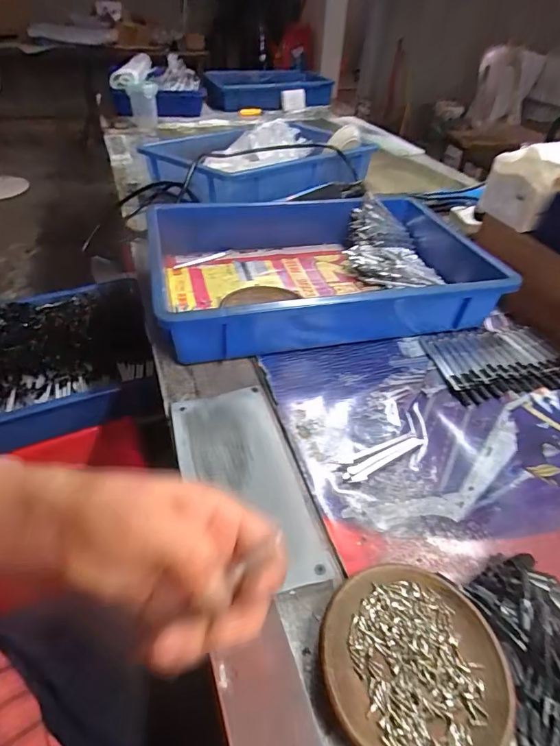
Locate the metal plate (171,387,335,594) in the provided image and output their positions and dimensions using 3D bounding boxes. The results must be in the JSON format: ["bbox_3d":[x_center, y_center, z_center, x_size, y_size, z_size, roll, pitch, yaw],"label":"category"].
[{"bbox_3d":[-0.032,0.090,0.356,0.094,0.007,0.196,-8,46,-19],"label":"metal plate"}]

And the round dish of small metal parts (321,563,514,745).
[{"bbox_3d":[0.085,0.184,0.259,0.115,0.016,0.109,3,44,-3],"label":"round dish of small metal parts"}]

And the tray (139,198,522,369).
[{"bbox_3d":[0.058,-0.153,0.579,0.451,0.079,0.299,-8,45,-13],"label":"tray"}]

